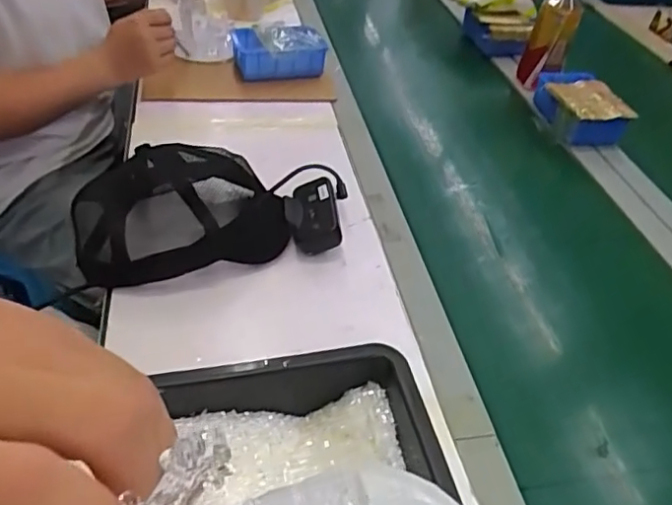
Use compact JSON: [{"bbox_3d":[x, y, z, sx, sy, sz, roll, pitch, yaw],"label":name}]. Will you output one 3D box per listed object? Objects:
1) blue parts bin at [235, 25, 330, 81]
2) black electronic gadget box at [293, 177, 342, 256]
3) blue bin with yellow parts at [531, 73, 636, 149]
[{"bbox_3d":[-0.094,-0.330,0.968,0.152,0.058,0.103,3,41,-6],"label":"blue parts bin"},{"bbox_3d":[-0.025,-0.043,0.679,0.049,0.040,0.098,0,42,-9],"label":"black electronic gadget box"},{"bbox_3d":[0.384,-0.222,0.914,0.113,0.063,0.140,-2,42,-11],"label":"blue bin with yellow parts"}]

